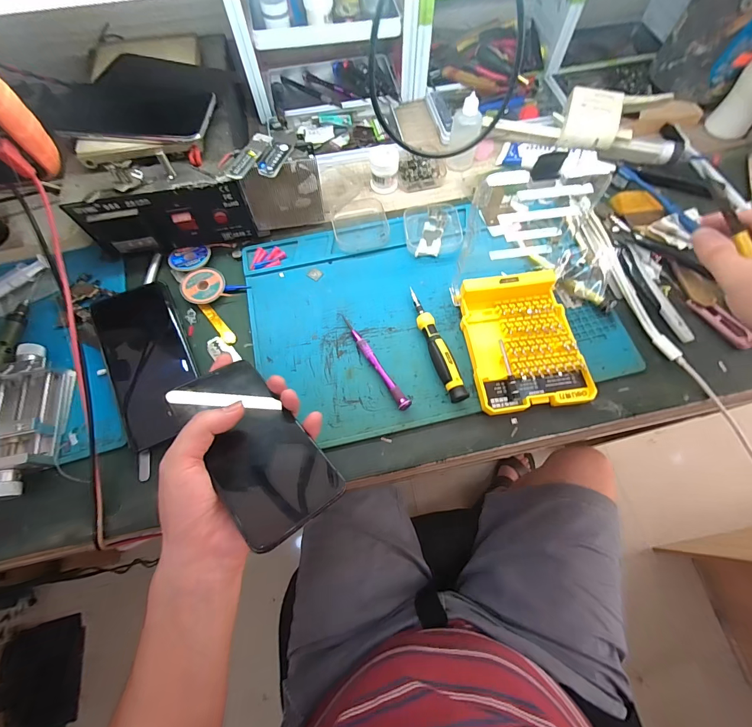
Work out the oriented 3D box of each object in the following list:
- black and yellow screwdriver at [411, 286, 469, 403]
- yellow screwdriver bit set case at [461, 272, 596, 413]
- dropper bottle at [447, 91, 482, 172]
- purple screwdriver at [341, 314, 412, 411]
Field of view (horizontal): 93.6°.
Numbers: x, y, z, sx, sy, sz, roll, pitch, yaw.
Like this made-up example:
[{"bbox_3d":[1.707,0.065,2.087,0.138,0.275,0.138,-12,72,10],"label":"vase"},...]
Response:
[{"bbox_3d":[0.060,-0.021,0.354,0.019,0.019,0.127,-15,69,-5],"label":"black and yellow screwdriver"},{"bbox_3d":[0.142,-0.022,0.348,0.103,0.030,0.133,-8,68,-3],"label":"yellow screwdriver bit set case"},{"bbox_3d":[0.112,-0.285,0.439,0.035,0.078,0.032,11,69,5],"label":"dropper bottle"},{"bbox_3d":[-0.002,-0.005,0.353,0.013,0.011,0.119,-29,71,-11],"label":"purple screwdriver"}]

